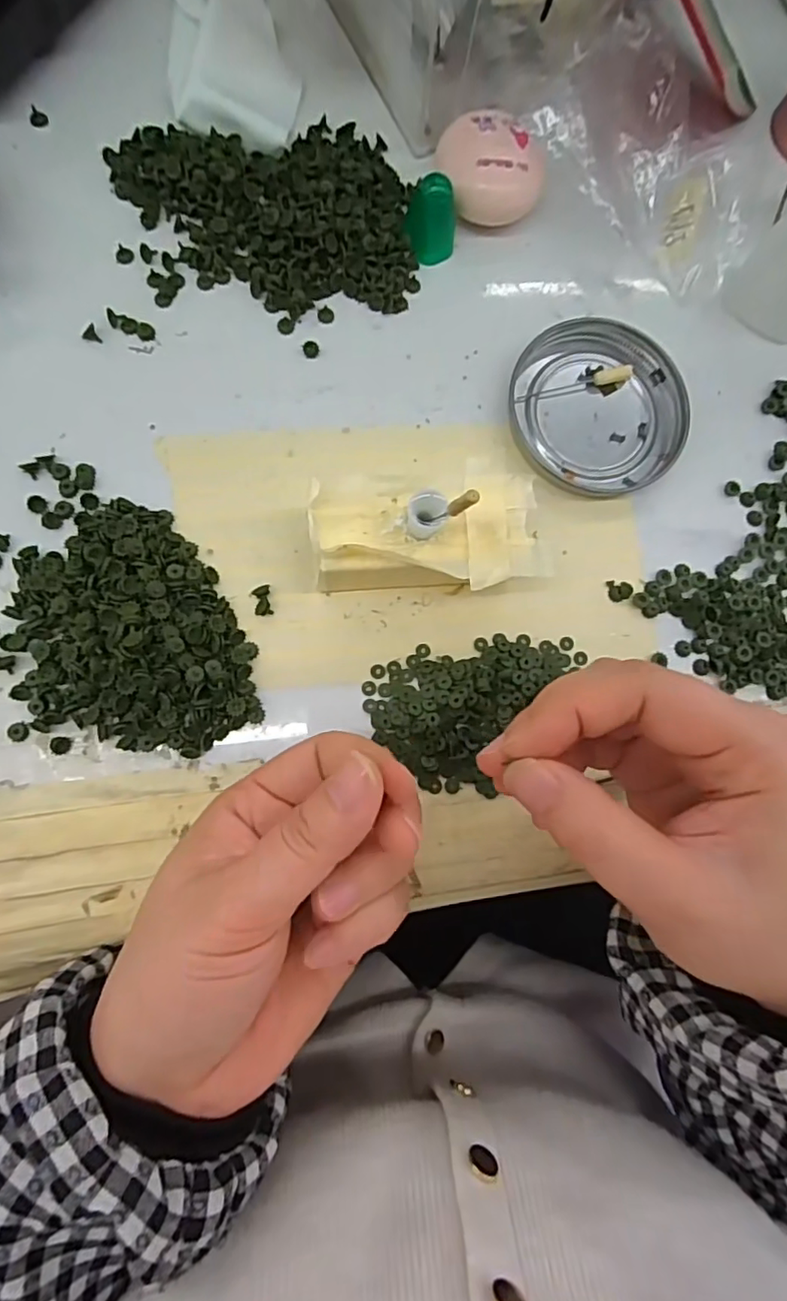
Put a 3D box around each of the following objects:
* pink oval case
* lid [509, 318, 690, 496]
[{"bbox_3d":[0.043,-0.213,0.263,0.047,0.026,0.038,11,82,-4],"label":"pink oval case"},{"bbox_3d":[0.091,-0.108,0.261,0.073,0.009,0.078,1,83,-6],"label":"lid"}]

